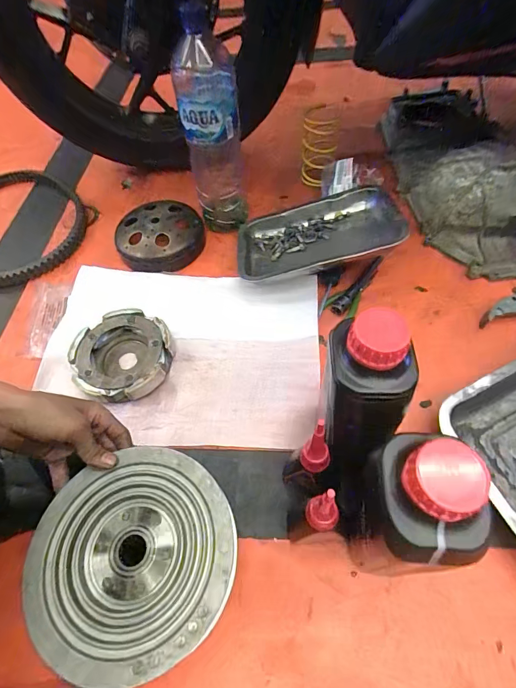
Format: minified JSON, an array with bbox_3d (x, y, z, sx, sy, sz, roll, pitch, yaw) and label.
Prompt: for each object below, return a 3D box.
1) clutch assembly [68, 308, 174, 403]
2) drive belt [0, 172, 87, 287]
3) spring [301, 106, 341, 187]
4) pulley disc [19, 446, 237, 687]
[{"bbox_3d":[-0.194,0.015,0.531,0.132,0.044,0.135,-2,57,3],"label":"clutch assembly"},{"bbox_3d":[-0.481,-0.252,0.724,0.265,0.028,0.351,-11,57,-3],"label":"drive belt"},{"bbox_3d":[0.121,-0.387,0.726,0.065,0.123,0.059,9,59,10],"label":"spring"},{"bbox_3d":[-0.111,0.186,0.333,0.177,0.019,0.172,6,58,8],"label":"pulley disc"}]

